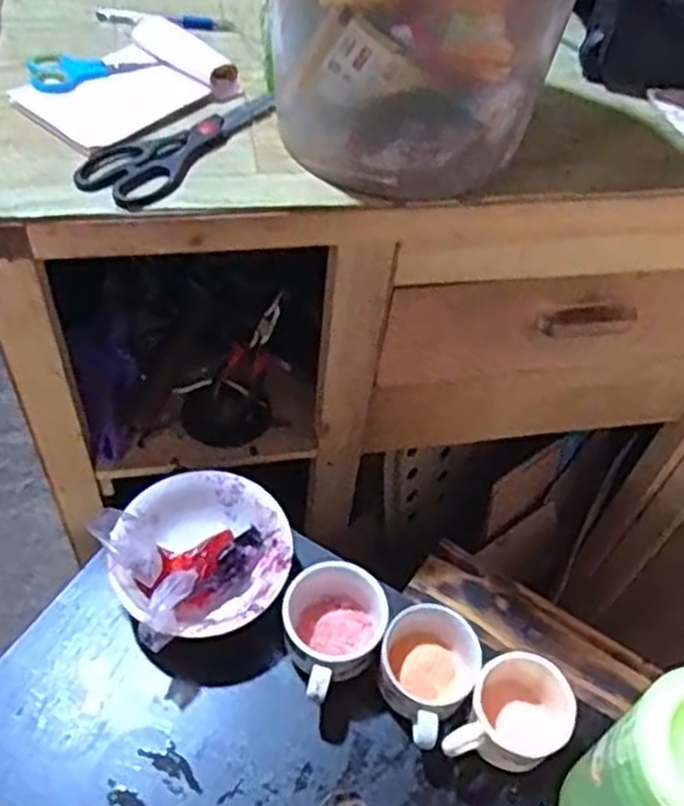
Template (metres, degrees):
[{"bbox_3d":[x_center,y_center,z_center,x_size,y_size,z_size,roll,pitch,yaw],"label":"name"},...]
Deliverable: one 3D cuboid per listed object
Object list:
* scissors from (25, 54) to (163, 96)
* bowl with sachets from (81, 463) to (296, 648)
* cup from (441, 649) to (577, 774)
[{"bbox_3d":[-0.225,-0.302,0.698,0.108,0.015,0.056,-20,56,-18],"label":"scissors"},{"bbox_3d":[-0.125,0.130,0.684,0.151,0.065,0.151,2,52,-2],"label":"bowl with sachets"},{"bbox_3d":[0.136,0.256,0.619,0.077,0.063,0.100,28,56,17],"label":"cup"}]

